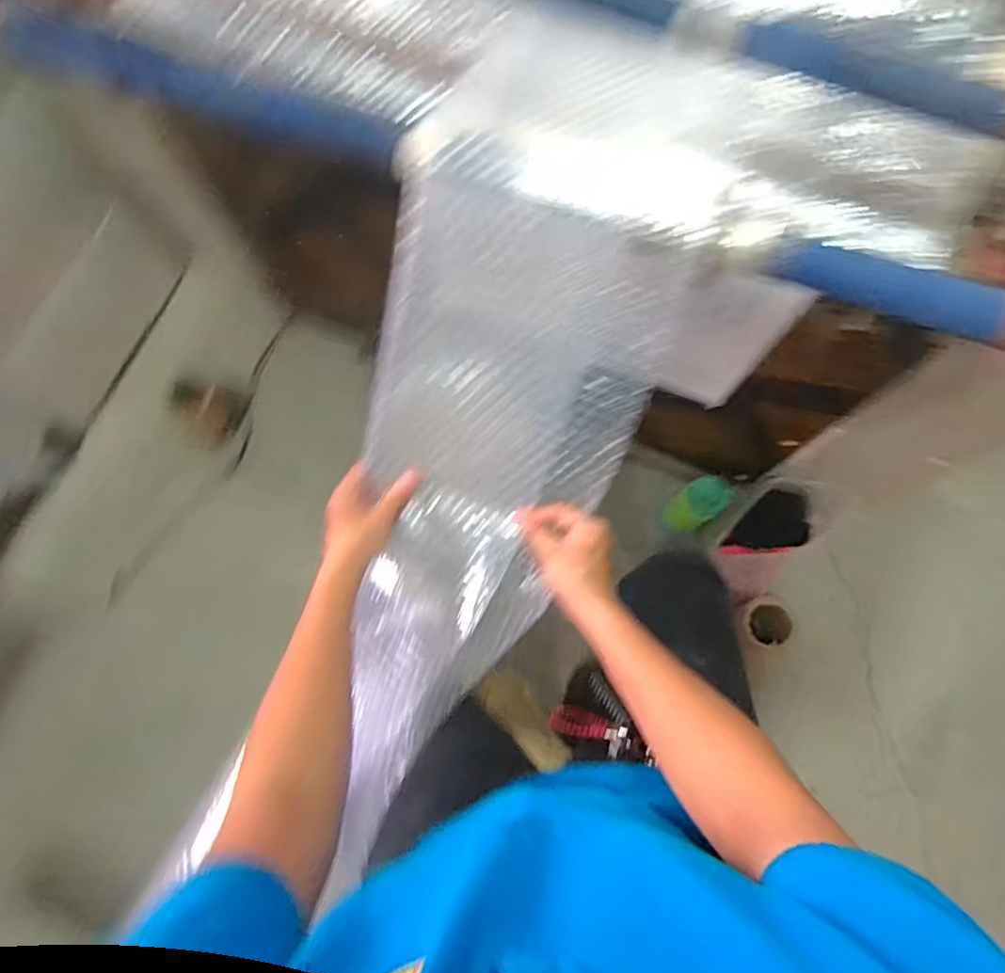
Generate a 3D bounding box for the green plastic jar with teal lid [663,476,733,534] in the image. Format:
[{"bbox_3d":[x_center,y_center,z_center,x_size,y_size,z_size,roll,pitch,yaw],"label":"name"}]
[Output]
[{"bbox_3d":[0.344,0.036,1.092,0.066,0.165,0.068,0,74,-1],"label":"green plastic jar with teal lid"}]

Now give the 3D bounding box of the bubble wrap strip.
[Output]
[{"bbox_3d":[-0.052,0.053,0.534,0.225,0.157,0.650,22,103,5],"label":"bubble wrap strip"}]

